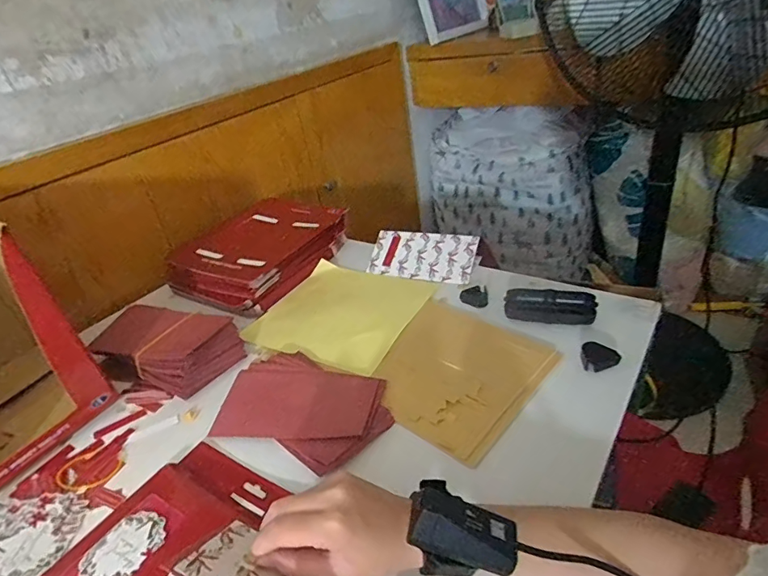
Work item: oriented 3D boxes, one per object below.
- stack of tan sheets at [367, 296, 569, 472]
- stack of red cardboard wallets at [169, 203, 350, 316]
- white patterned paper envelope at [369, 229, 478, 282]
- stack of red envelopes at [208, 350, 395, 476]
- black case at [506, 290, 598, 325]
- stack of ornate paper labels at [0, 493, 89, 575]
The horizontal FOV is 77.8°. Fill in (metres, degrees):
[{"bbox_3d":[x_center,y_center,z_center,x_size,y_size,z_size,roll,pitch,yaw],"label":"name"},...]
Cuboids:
[{"bbox_3d":[0.081,0.094,0.571,0.195,0.010,0.196,24,44,37],"label":"stack of tan sheets"},{"bbox_3d":[-0.209,-0.066,0.814,0.208,0.060,0.244,14,39,28],"label":"stack of red cardboard wallets"},{"bbox_3d":[0.059,-0.053,0.771,0.174,0.011,0.085,8,66,24],"label":"white patterned paper envelope"},{"bbox_3d":[-0.091,0.128,0.539,0.195,0.016,0.134,13,38,26],"label":"stack of red envelopes"},{"bbox_3d":[0.217,0.026,0.624,0.110,0.025,0.050,2,34,19],"label":"black case"},{"bbox_3d":[-0.351,0.234,0.445,0.121,0.009,0.085,-5,34,2],"label":"stack of ornate paper labels"}]

